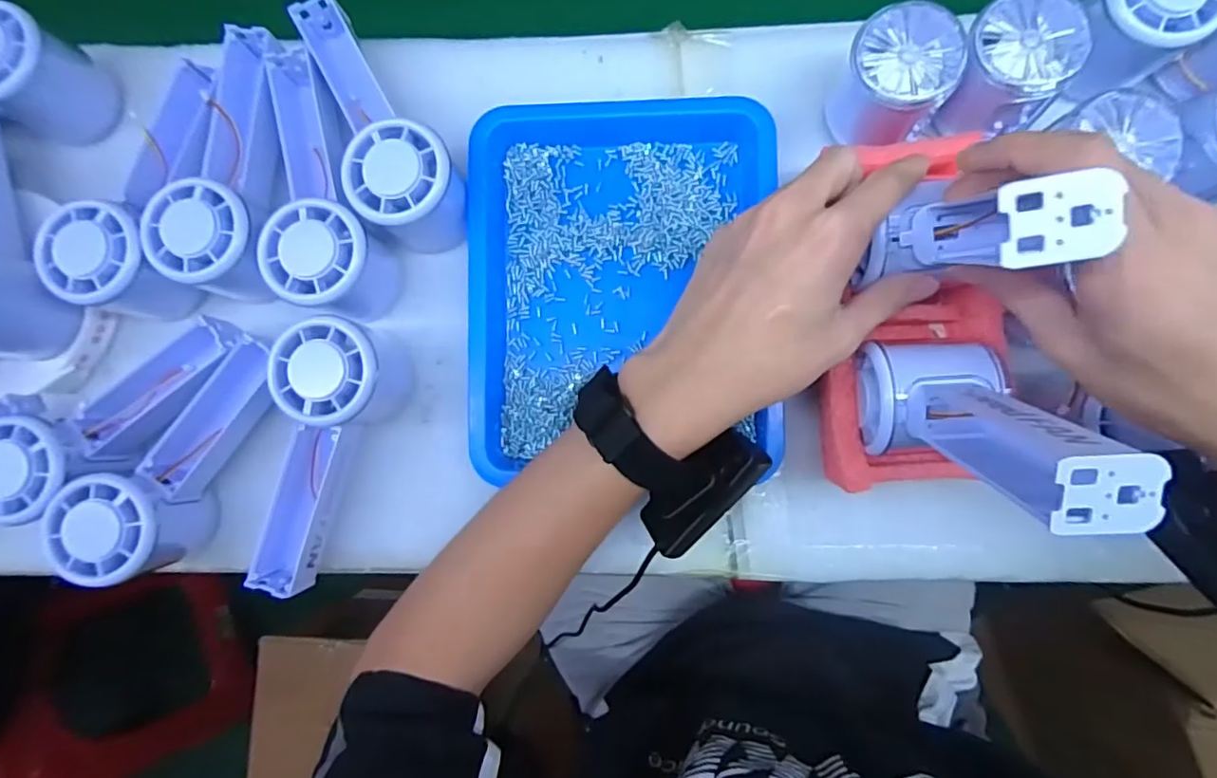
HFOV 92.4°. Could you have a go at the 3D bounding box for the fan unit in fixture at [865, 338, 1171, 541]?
[{"bbox_3d":[0.153,0.011,0.241,0.057,0.137,0.048,-20,106,3],"label":"fan unit in fixture"}]

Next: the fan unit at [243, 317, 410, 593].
[{"bbox_3d":[-0.164,0.036,0.330,0.049,0.062,0.151,20,88,5],"label":"fan unit"}]

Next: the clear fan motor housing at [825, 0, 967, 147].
[{"bbox_3d":[0.152,-0.166,0.318,0.052,0.051,0.057,35,90,5],"label":"clear fan motor housing"}]

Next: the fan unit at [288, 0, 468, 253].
[{"bbox_3d":[-0.138,-0.153,0.338,0.054,0.054,0.153,-35,85,1],"label":"fan unit"}]

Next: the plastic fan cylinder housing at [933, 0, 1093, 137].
[{"bbox_3d":[0.214,-0.173,0.315,0.051,0.049,0.054,0,87,4],"label":"plastic fan cylinder housing"}]

